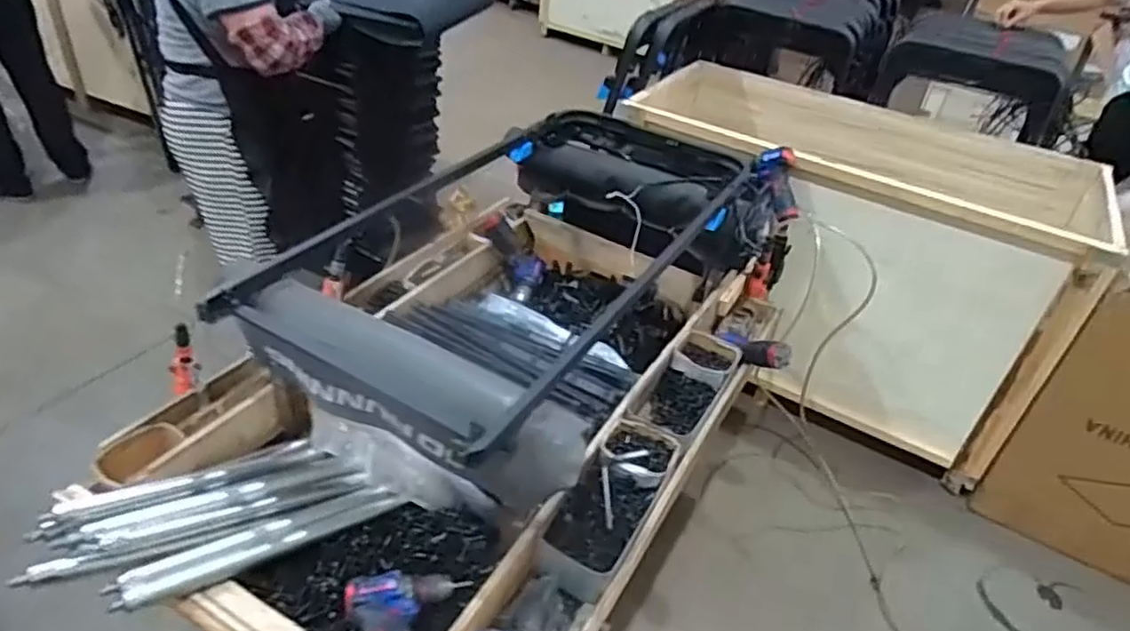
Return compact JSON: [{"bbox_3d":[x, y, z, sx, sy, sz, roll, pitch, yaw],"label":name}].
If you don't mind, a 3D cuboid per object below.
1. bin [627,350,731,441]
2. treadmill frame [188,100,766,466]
[{"bbox_3d":[0.209,0.168,1.333,0.125,0.062,0.220,23,39,21],"label":"bin"},{"bbox_3d":[-0.055,-0.135,1.331,0.530,0.155,1.090,23,40,21],"label":"treadmill frame"}]

